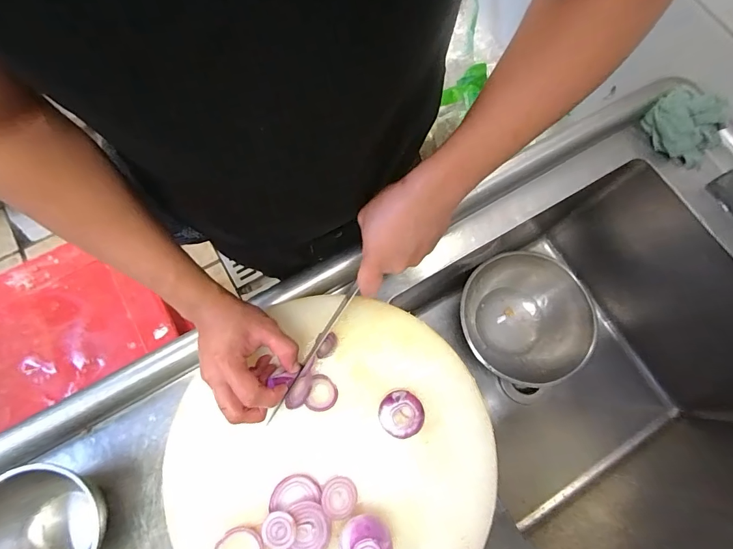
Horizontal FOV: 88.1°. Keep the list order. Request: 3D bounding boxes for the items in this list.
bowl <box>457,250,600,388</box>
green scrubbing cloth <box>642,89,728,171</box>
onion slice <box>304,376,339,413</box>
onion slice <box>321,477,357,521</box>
[{"bbox_3d":[0.347,0.087,0.833,0.268,0.125,0.234,42,78,9],"label":"bowl"},{"bbox_3d":[0.503,-0.233,0.593,0.114,0.069,0.077,43,78,10],"label":"green scrubbing cloth"},{"bbox_3d":[-0.051,0.141,0.446,0.033,0.007,0.039,15,75,3],"label":"onion slice"},{"bbox_3d":[-0.029,0.242,0.410,0.040,0.006,0.039,-3,72,-22],"label":"onion slice"}]

